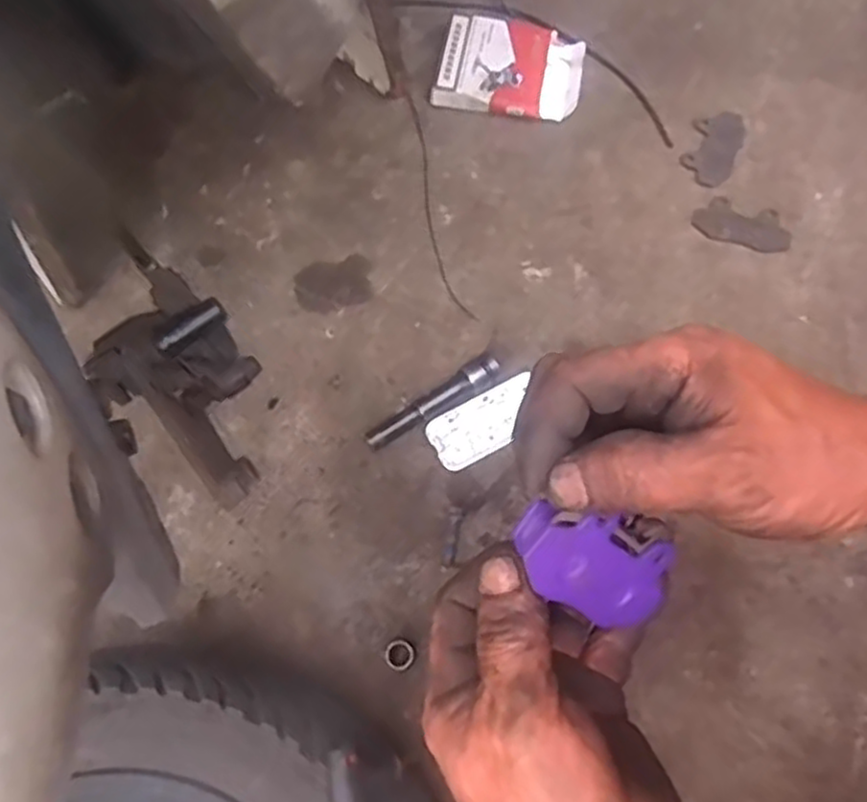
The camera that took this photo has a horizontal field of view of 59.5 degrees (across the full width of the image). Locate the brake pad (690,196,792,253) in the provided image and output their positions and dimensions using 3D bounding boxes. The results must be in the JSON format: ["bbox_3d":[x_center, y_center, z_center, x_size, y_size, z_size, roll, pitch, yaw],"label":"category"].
[{"bbox_3d":[0.246,-0.141,0.604,0.074,0.004,0.039,21,72,10],"label":"brake pad"}]

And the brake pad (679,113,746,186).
[{"bbox_3d":[0.231,-0.210,0.628,0.042,0.005,0.073,20,72,10],"label":"brake pad"}]

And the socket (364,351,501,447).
[{"bbox_3d":[-0.001,0.000,0.547,0.107,0.019,0.019,-31,72,-8],"label":"socket"}]

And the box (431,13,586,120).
[{"bbox_3d":[0.067,-0.288,0.653,0.117,0.026,0.096,13,71,7],"label":"box"}]

